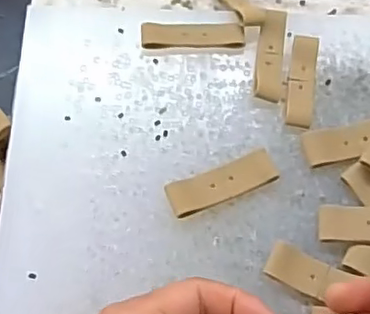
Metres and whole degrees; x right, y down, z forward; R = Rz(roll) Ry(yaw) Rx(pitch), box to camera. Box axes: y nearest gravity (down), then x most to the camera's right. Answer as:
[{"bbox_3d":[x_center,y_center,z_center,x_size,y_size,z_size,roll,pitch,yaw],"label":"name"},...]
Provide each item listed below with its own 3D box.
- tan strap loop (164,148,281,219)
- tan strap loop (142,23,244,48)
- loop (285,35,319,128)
[{"bbox_3d":[0.021,0.015,0.335,0.061,0.009,0.021,-21,72,-9],"label":"tan strap loop"},{"bbox_3d":[0.005,-0.075,0.367,0.063,0.007,0.015,1,70,-1],"label":"tan strap loop"},{"bbox_3d":[0.071,-0.047,0.358,0.016,0.009,0.062,9,70,2],"label":"loop"}]

